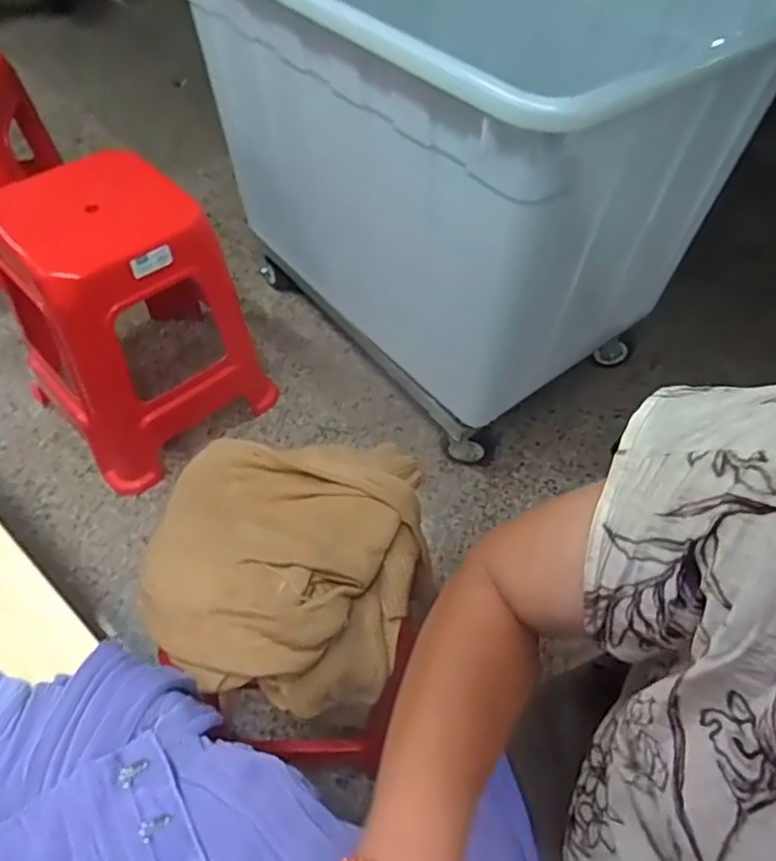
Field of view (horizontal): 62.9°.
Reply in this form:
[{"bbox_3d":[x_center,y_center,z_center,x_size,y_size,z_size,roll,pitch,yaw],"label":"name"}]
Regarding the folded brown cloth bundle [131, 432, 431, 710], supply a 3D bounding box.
[{"bbox_3d":[-0.122,0.151,0.757,0.315,0.097,0.310,2,53,-3],"label":"folded brown cloth bundle"}]

